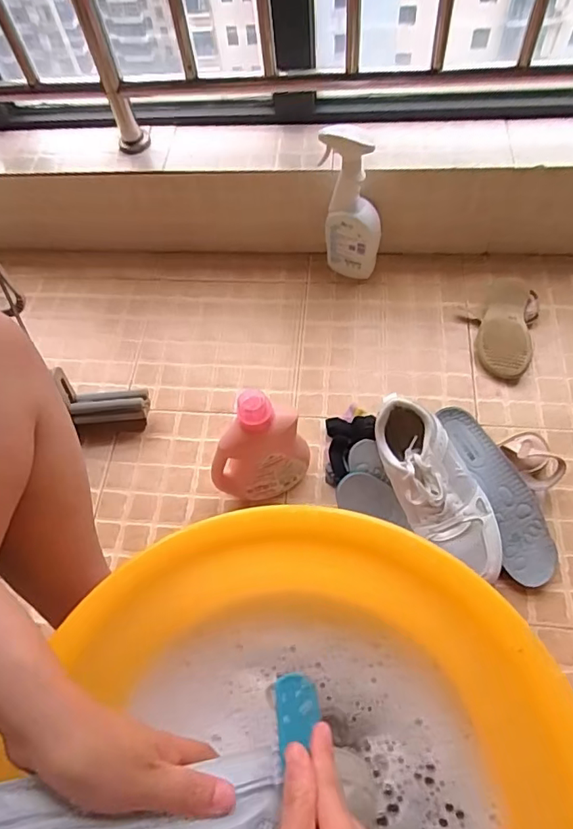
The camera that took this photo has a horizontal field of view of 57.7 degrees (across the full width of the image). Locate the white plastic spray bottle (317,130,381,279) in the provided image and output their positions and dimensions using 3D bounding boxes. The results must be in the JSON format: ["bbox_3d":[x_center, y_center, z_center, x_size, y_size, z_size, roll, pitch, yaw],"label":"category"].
[{"bbox_3d":[0.113,-0.351,0.900,0.102,0.278,0.050,3,60,6],"label":"white plastic spray bottle"}]

